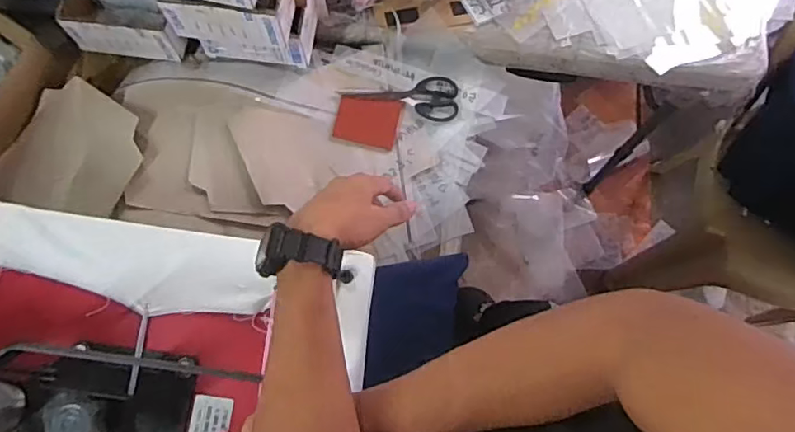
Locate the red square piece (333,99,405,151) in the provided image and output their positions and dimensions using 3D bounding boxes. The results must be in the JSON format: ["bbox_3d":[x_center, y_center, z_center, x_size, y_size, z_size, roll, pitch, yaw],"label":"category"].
[{"bbox_3d":[-0.043,-0.143,0.825,0.091,0.004,0.078,13,77,-5],"label":"red square piece"}]

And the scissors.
[{"bbox_3d":[0.006,-0.188,0.838,0.172,0.010,0.070,10,75,3],"label":"scissors"}]

